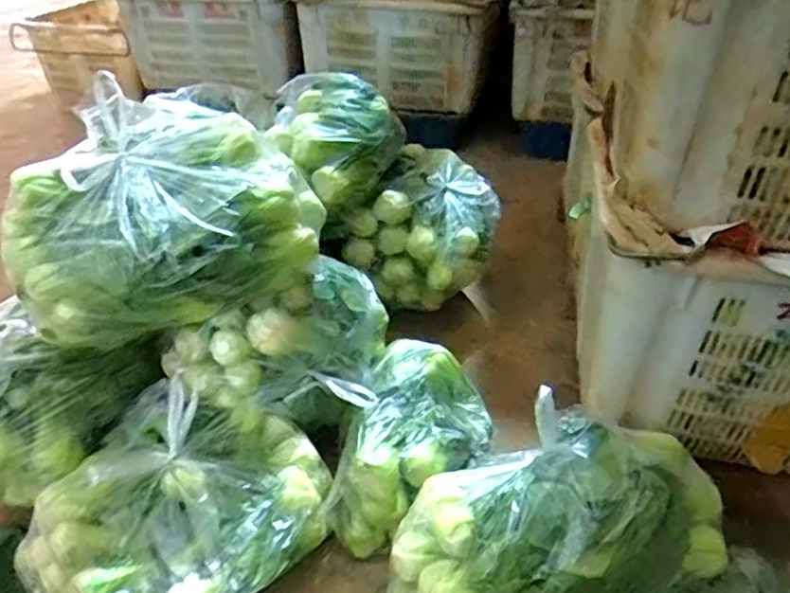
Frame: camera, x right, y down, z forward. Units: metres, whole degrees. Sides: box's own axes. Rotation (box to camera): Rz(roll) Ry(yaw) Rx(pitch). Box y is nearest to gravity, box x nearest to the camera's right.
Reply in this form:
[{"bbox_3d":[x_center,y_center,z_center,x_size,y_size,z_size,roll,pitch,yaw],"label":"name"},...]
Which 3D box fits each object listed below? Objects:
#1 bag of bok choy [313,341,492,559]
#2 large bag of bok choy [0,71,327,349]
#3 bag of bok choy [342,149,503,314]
[{"bbox_3d":[0.007,0.215,0.971,0.313,0.153,0.230,-22,40,-29],"label":"bag of bok choy"},{"bbox_3d":[-0.327,-0.106,0.859,0.387,0.227,0.266,-22,40,-28],"label":"large bag of bok choy"},{"bbox_3d":[0.077,-0.137,1.311,0.235,0.237,0.351,16,38,21],"label":"bag of bok choy"}]

